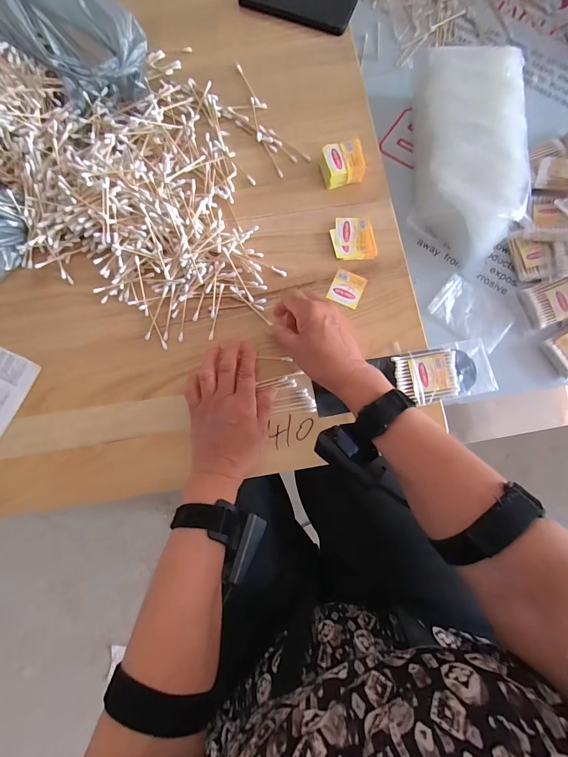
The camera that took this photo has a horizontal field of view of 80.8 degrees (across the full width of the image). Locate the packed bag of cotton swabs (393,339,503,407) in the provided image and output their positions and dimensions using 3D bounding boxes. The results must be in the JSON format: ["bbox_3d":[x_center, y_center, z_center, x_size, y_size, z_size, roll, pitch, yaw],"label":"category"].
[{"bbox_3d":[0.191,-0.007,0.397,0.113,0.010,0.064,-11,82,-2],"label":"packed bag of cotton swabs"}]

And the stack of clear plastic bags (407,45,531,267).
[{"bbox_3d":[0.249,-0.299,0.459,0.132,0.082,0.277,2,81,2],"label":"stack of clear plastic bags"}]

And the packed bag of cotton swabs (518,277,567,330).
[{"bbox_3d":[0.368,-0.105,0.451,0.074,0.022,0.055,-20,86,12],"label":"packed bag of cotton swabs"}]

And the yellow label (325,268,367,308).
[{"bbox_3d":[0.079,-0.112,0.416,0.039,0.004,0.040,23,83,3],"label":"yellow label"}]

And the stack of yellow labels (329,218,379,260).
[{"bbox_3d":[0.088,-0.178,0.423,0.054,0.004,0.054,-4,82,-1],"label":"stack of yellow labels"}]

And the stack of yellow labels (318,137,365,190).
[{"bbox_3d":[0.075,-0.271,0.425,0.047,0.030,0.044,-13,82,-2],"label":"stack of yellow labels"}]

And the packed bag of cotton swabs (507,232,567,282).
[{"bbox_3d":[0.345,-0.167,0.454,0.052,0.018,0.072,-10,83,10],"label":"packed bag of cotton swabs"}]

